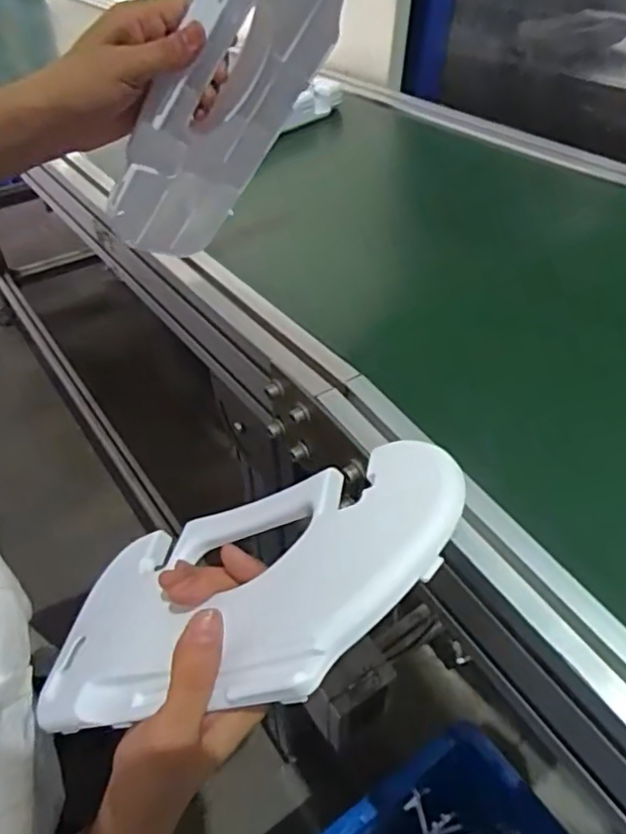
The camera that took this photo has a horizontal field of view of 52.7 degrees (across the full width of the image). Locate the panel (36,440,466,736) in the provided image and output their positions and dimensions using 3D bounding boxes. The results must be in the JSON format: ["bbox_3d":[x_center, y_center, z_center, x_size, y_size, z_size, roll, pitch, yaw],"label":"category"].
[{"bbox_3d":[-0.047,0.089,0.321,0.260,0.017,0.118,-25,36,31],"label":"panel"}]

